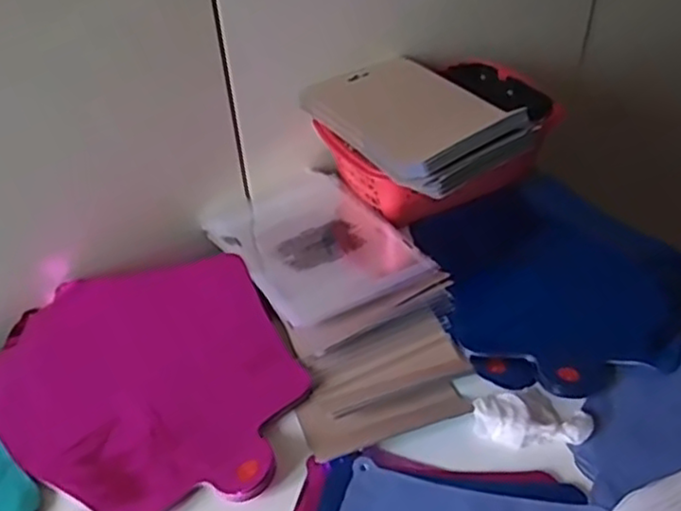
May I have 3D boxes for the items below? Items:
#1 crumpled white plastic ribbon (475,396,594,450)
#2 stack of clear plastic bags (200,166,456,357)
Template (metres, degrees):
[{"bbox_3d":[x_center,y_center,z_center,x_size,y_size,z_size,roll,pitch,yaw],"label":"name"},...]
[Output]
[{"bbox_3d":[0.132,0.116,0.476,0.079,0.016,0.031,5,44,7],"label":"crumpled white plastic ribbon"},{"bbox_3d":[-0.020,-0.011,0.610,0.135,0.025,0.231,-23,48,-21],"label":"stack of clear plastic bags"}]

